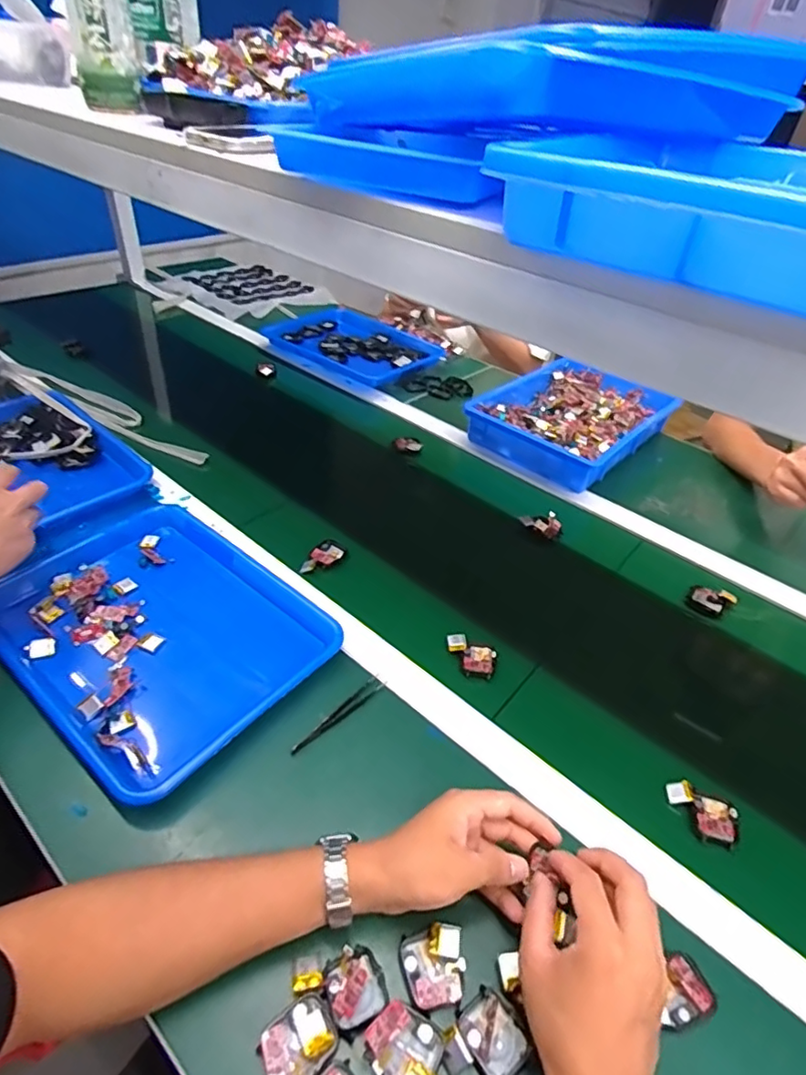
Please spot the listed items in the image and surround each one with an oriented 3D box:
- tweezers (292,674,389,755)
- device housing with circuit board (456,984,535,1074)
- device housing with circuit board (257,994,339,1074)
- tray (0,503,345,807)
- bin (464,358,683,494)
[{"bbox_3d":[-0.060,0.172,0.555,0.013,0.010,0.114,34,48,28],"label":"tweezers"},{"bbox_3d":[0.061,0.326,0.372,0.038,0.014,0.045,-25,50,-31],"label":"device housing with circuit board"},{"bbox_3d":[-0.067,0.325,0.366,0.048,0.009,0.040,-31,53,-35],"label":"device housing with circuit board"},{"bbox_3d":[-0.275,0.087,0.616,0.376,0.039,0.254,32,48,27],"label":"tray"},{"bbox_3d":[0.305,-0.217,1.018,0.260,0.059,0.353,32,47,28],"label":"bin"}]

